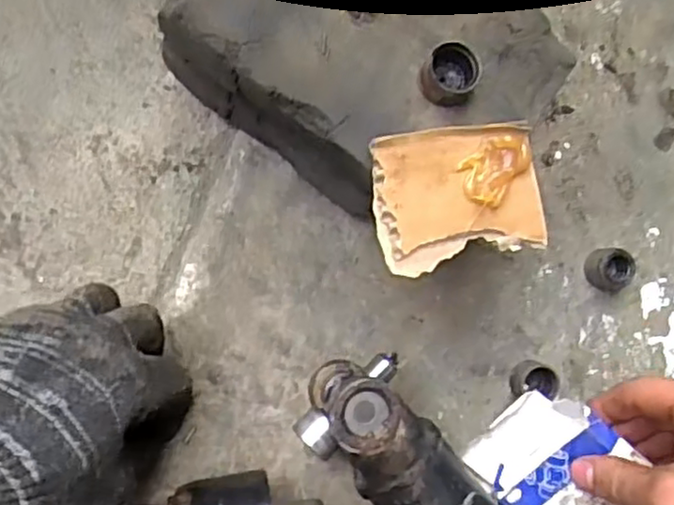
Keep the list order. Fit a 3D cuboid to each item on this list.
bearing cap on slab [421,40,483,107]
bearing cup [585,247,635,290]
[{"bbox_3d":[0.050,-0.078,0.307,0.025,0.015,0.026,0,88,-11],"label":"bearing cap on slab"},{"bbox_3d":[0.165,0.010,0.424,0.026,0.017,0.025,0,88,-8],"label":"bearing cup"}]

